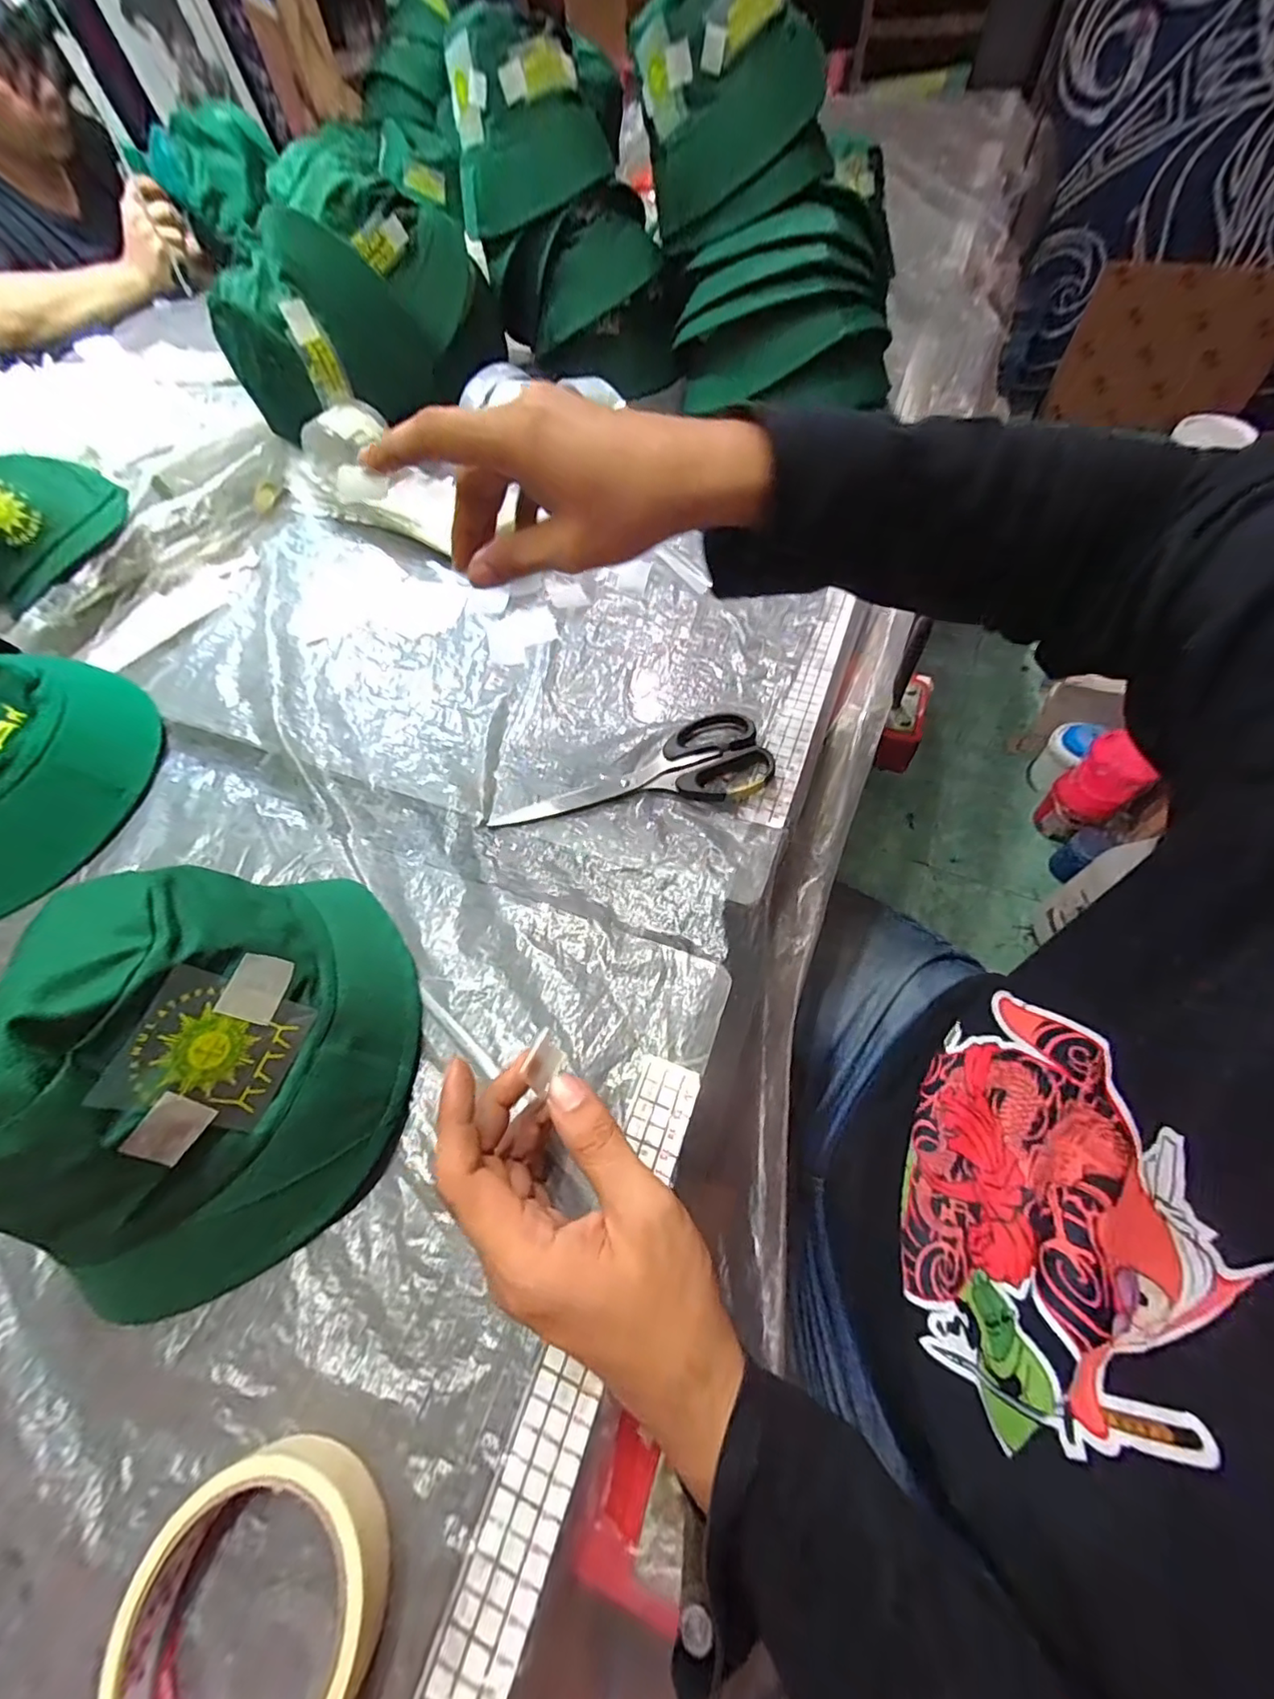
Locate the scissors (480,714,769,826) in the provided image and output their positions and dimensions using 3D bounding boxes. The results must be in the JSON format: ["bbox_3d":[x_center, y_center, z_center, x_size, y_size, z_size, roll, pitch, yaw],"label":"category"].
[{"bbox_3d":[-0.003,-0.057,0.412,0.197,0.011,0.074,-10,59,-2],"label":"scissors"}]

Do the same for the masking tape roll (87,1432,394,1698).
[{"bbox_3d":[-0.143,0.288,0.211,0.087,0.029,0.087,-2,60,3],"label":"masking tape roll"}]

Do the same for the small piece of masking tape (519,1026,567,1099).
[{"bbox_3d":[-0.043,0.100,0.267,0.017,0.007,0.026,40,45,-7],"label":"small piece of masking tape"}]

